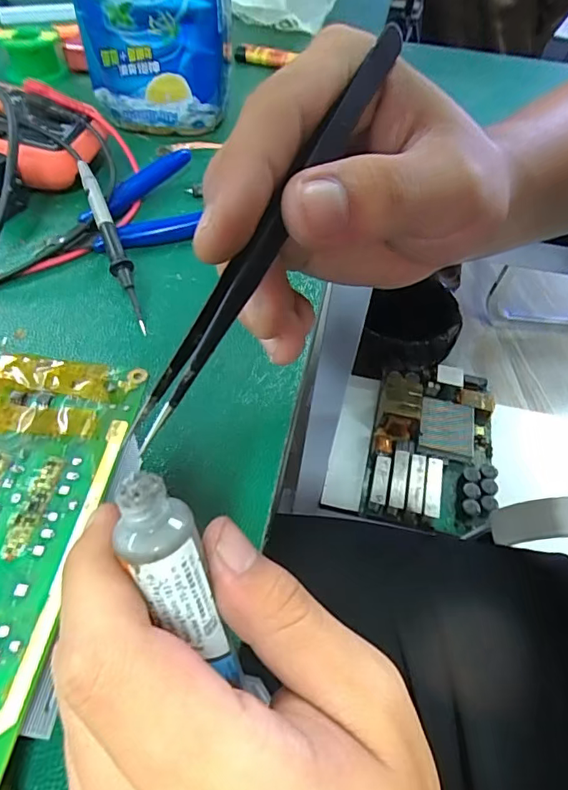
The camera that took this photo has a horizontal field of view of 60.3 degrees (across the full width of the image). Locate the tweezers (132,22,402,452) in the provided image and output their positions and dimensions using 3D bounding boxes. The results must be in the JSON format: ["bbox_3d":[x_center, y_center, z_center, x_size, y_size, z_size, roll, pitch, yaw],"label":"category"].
[{"bbox_3d":[0.000,-0.046,0.120,0.007,0.008,0.130,25,74,15],"label":"tweezers"}]

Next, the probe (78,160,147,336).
[{"bbox_3d":[-0.097,-0.086,0.275,0.010,0.010,0.126,-18,69,-18],"label":"probe"}]

